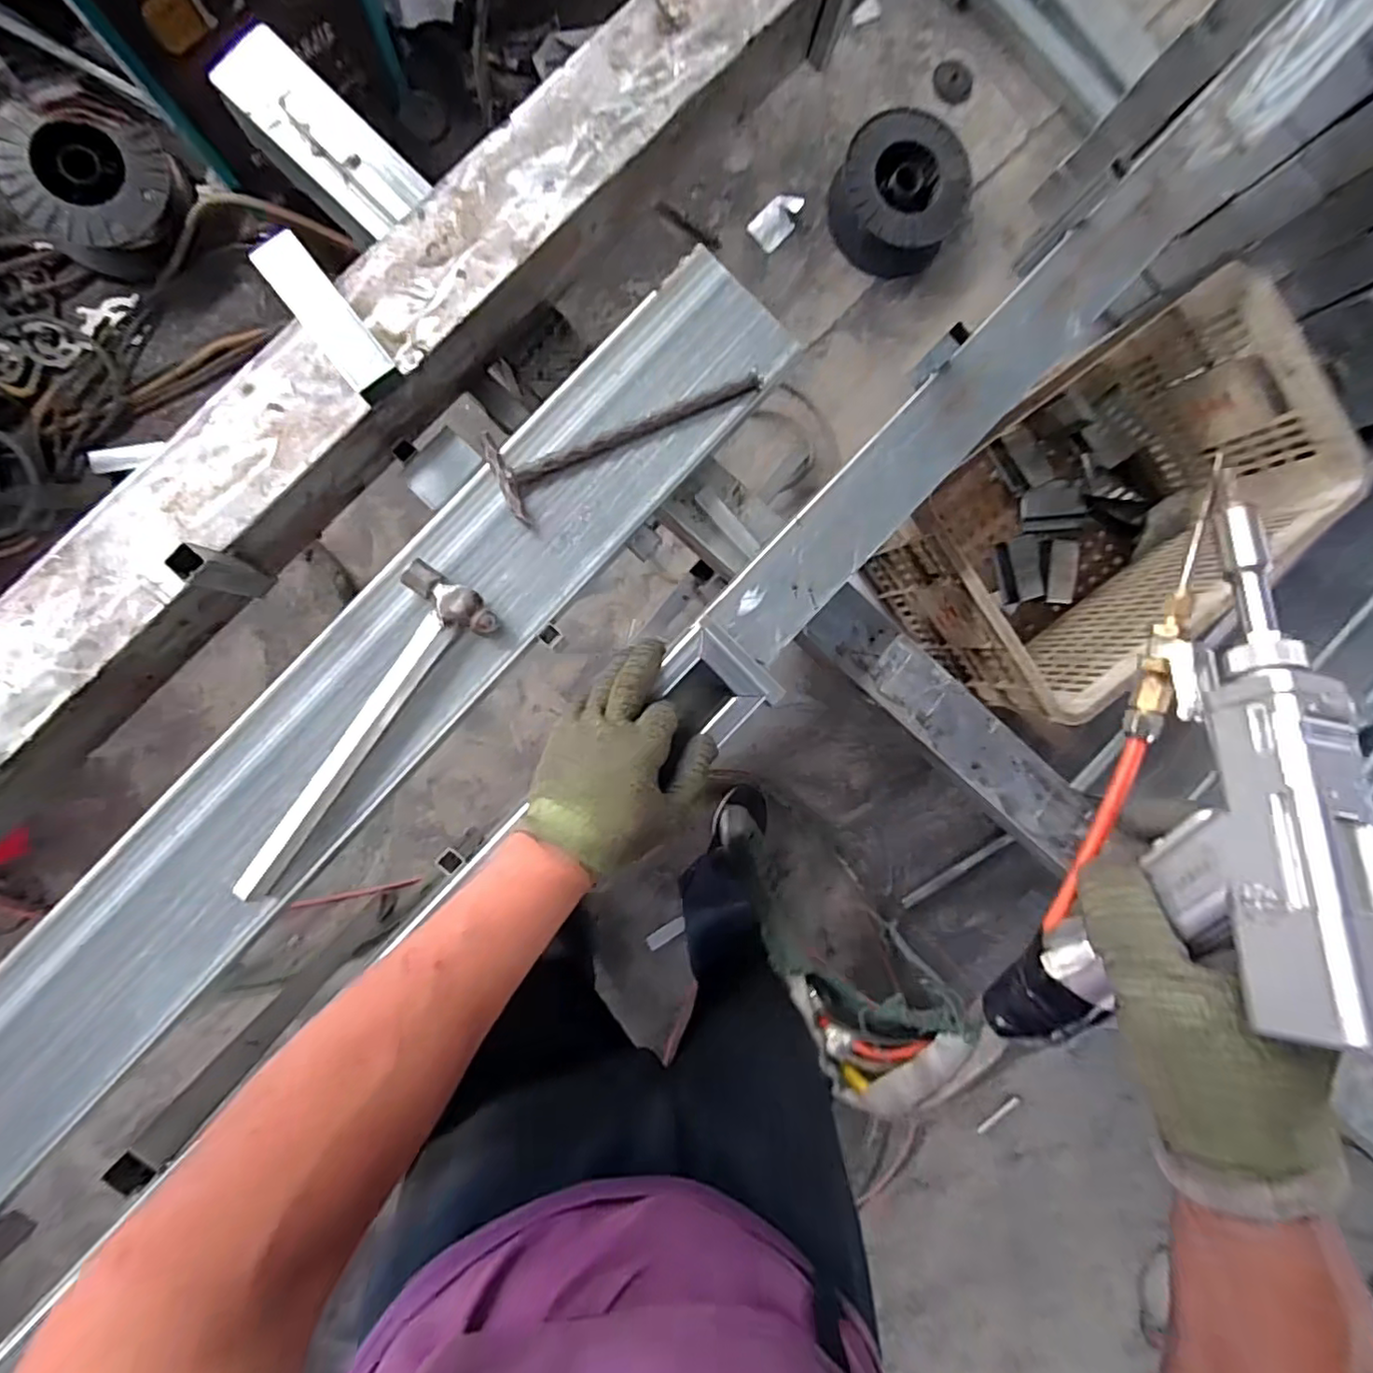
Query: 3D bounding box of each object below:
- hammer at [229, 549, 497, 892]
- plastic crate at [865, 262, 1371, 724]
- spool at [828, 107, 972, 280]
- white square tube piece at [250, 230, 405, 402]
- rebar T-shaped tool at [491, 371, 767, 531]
[{"bbox_3d":[-0.305,0.047,0.585,0.090,0.028,0.341,34,88,-7],"label":"hammer"},{"bbox_3d":[0.555,-0.237,0.896,0.528,0.311,0.306,-38,96,-4],"label":"plastic crate"},{"bbox_3d":[0.428,-0.989,1.281,0.265,0.155,0.230,34,88,-7],"label":"spool"},{"bbox_3d":[-0.303,-0.311,0.537,0.045,0.033,0.133,-39,96,-4],"label":"white square tube piece"},{"bbox_3d":[-0.054,-0.256,0.623,0.279,0.021,0.080,-26,95,-5],"label":"rebar T-shaped tool"}]

